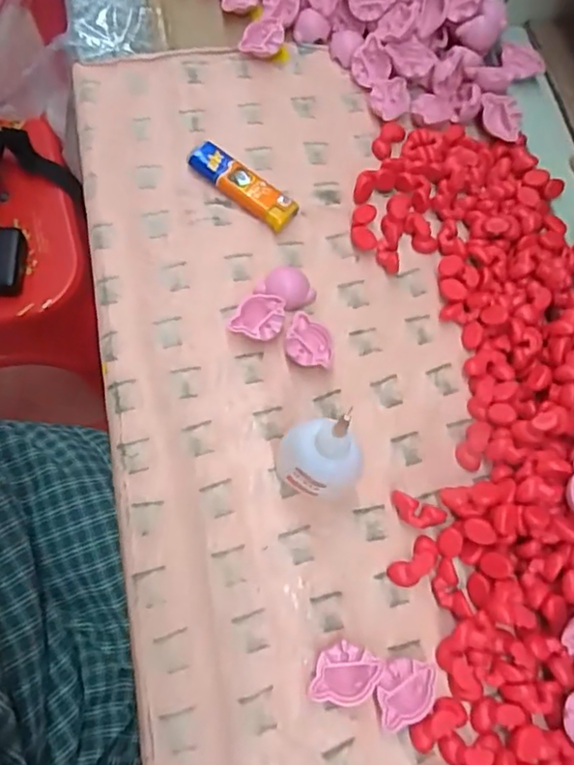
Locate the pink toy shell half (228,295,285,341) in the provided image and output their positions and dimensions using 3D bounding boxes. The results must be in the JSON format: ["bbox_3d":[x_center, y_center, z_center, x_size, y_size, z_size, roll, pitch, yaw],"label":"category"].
[{"bbox_3d":[-0.017,-0.039,0.355,0.029,0.015,0.029,16,69,-1],"label":"pink toy shell half"}]

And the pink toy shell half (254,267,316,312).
[{"bbox_3d":[0.000,-0.058,0.365,0.034,0.015,0.025,27,69,4],"label":"pink toy shell half"}]

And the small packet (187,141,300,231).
[{"bbox_3d":[-0.030,-0.130,0.384,0.079,0.014,0.022,38,70,8],"label":"small packet"}]

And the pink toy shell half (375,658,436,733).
[{"bbox_3d":[0.059,0.154,0.293,0.031,0.013,0.029,-12,72,-7],"label":"pink toy shell half"}]

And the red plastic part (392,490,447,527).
[{"bbox_3d":[0.072,0.073,0.326,0.031,0.010,0.014,27,69,4],"label":"red plastic part"}]

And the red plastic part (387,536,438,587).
[{"bbox_3d":[0.071,0.098,0.317,0.031,0.012,0.016,-38,78,-17],"label":"red plastic part"}]

